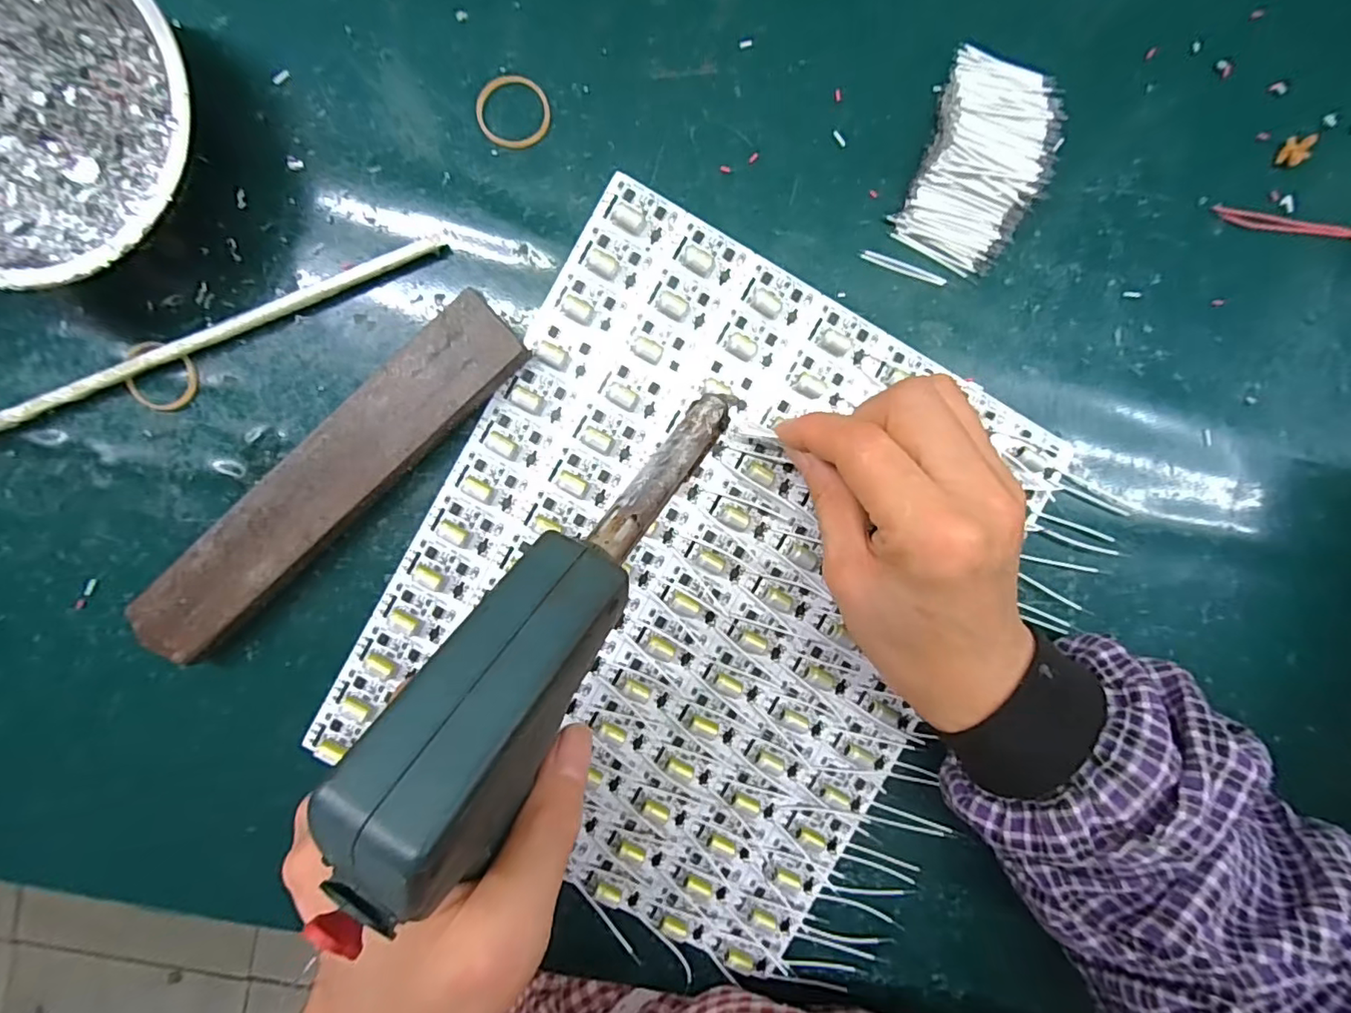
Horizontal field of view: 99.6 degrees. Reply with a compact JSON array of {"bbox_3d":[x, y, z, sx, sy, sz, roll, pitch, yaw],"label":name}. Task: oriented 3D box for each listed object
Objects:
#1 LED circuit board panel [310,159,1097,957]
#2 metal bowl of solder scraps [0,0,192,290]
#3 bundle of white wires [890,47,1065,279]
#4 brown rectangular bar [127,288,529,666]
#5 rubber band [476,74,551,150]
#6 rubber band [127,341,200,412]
[{"bbox_3d":[0.008,0.038,0.257,0.245,0.011,0.285,29,92,-4],"label":"LED circuit board panel"},{"bbox_3d":[-0.234,-0.142,0.217,0.116,0.041,0.118,0,94,-2],"label":"metal bowl of solder scraps"},{"bbox_3d":[0.134,-0.150,0.247,0.053,0.015,0.087,22,92,-4],"label":"bundle of white wires"},{"bbox_3d":[-0.146,-0.011,0.243,0.197,0.017,0.037,-43,94,1],"label":"brown rectangular bar"},{"bbox_3d":[-0.069,-0.168,0.242,0.031,0.004,0.030,0,94,-2],"label":"rubber band"},{"bbox_3d":[-0.219,-0.055,0.243,0.027,0.004,0.028,8,101,-12],"label":"rubber band"}]

